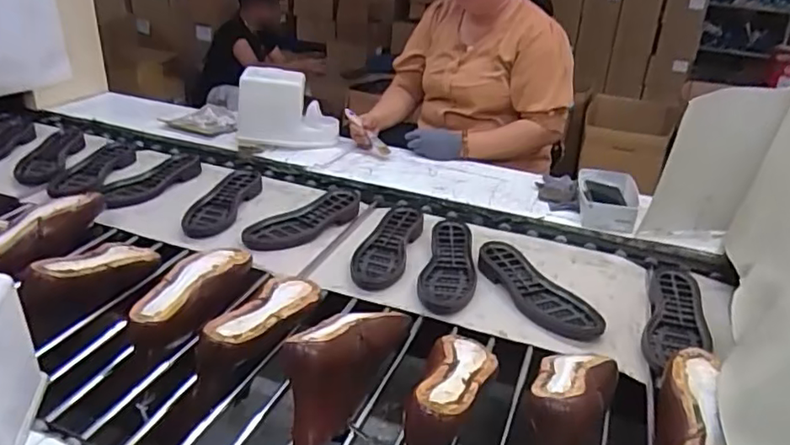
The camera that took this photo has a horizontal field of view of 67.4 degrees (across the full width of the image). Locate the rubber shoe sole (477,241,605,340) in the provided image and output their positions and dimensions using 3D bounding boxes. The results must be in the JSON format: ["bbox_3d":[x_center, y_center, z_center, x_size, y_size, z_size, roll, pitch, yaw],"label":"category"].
[{"bbox_3d":[0.248,0.112,1.020,0.096,0.032,0.276,-11,31,-25],"label":"rubber shoe sole"}]

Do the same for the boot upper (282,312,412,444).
[{"bbox_3d":[-0.069,0.181,0.775,0.094,0.109,0.258,15,30,21],"label":"boot upper"}]

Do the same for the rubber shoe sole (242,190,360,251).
[{"bbox_3d":[-0.181,-0.008,1.224,0.101,0.021,0.291,23,34,33],"label":"rubber shoe sole"}]

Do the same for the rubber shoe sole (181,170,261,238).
[{"bbox_3d":[-0.371,-0.049,1.285,0.106,0.021,0.282,6,28,4],"label":"rubber shoe sole"}]

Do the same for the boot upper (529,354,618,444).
[{"bbox_3d":[0.210,0.226,0.711,0.092,0.125,0.253,14,30,19],"label":"boot upper"}]

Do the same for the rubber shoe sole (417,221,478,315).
[{"bbox_3d":[0.103,0.074,1.083,0.094,0.023,0.293,8,28,9],"label":"rubber shoe sole"}]

